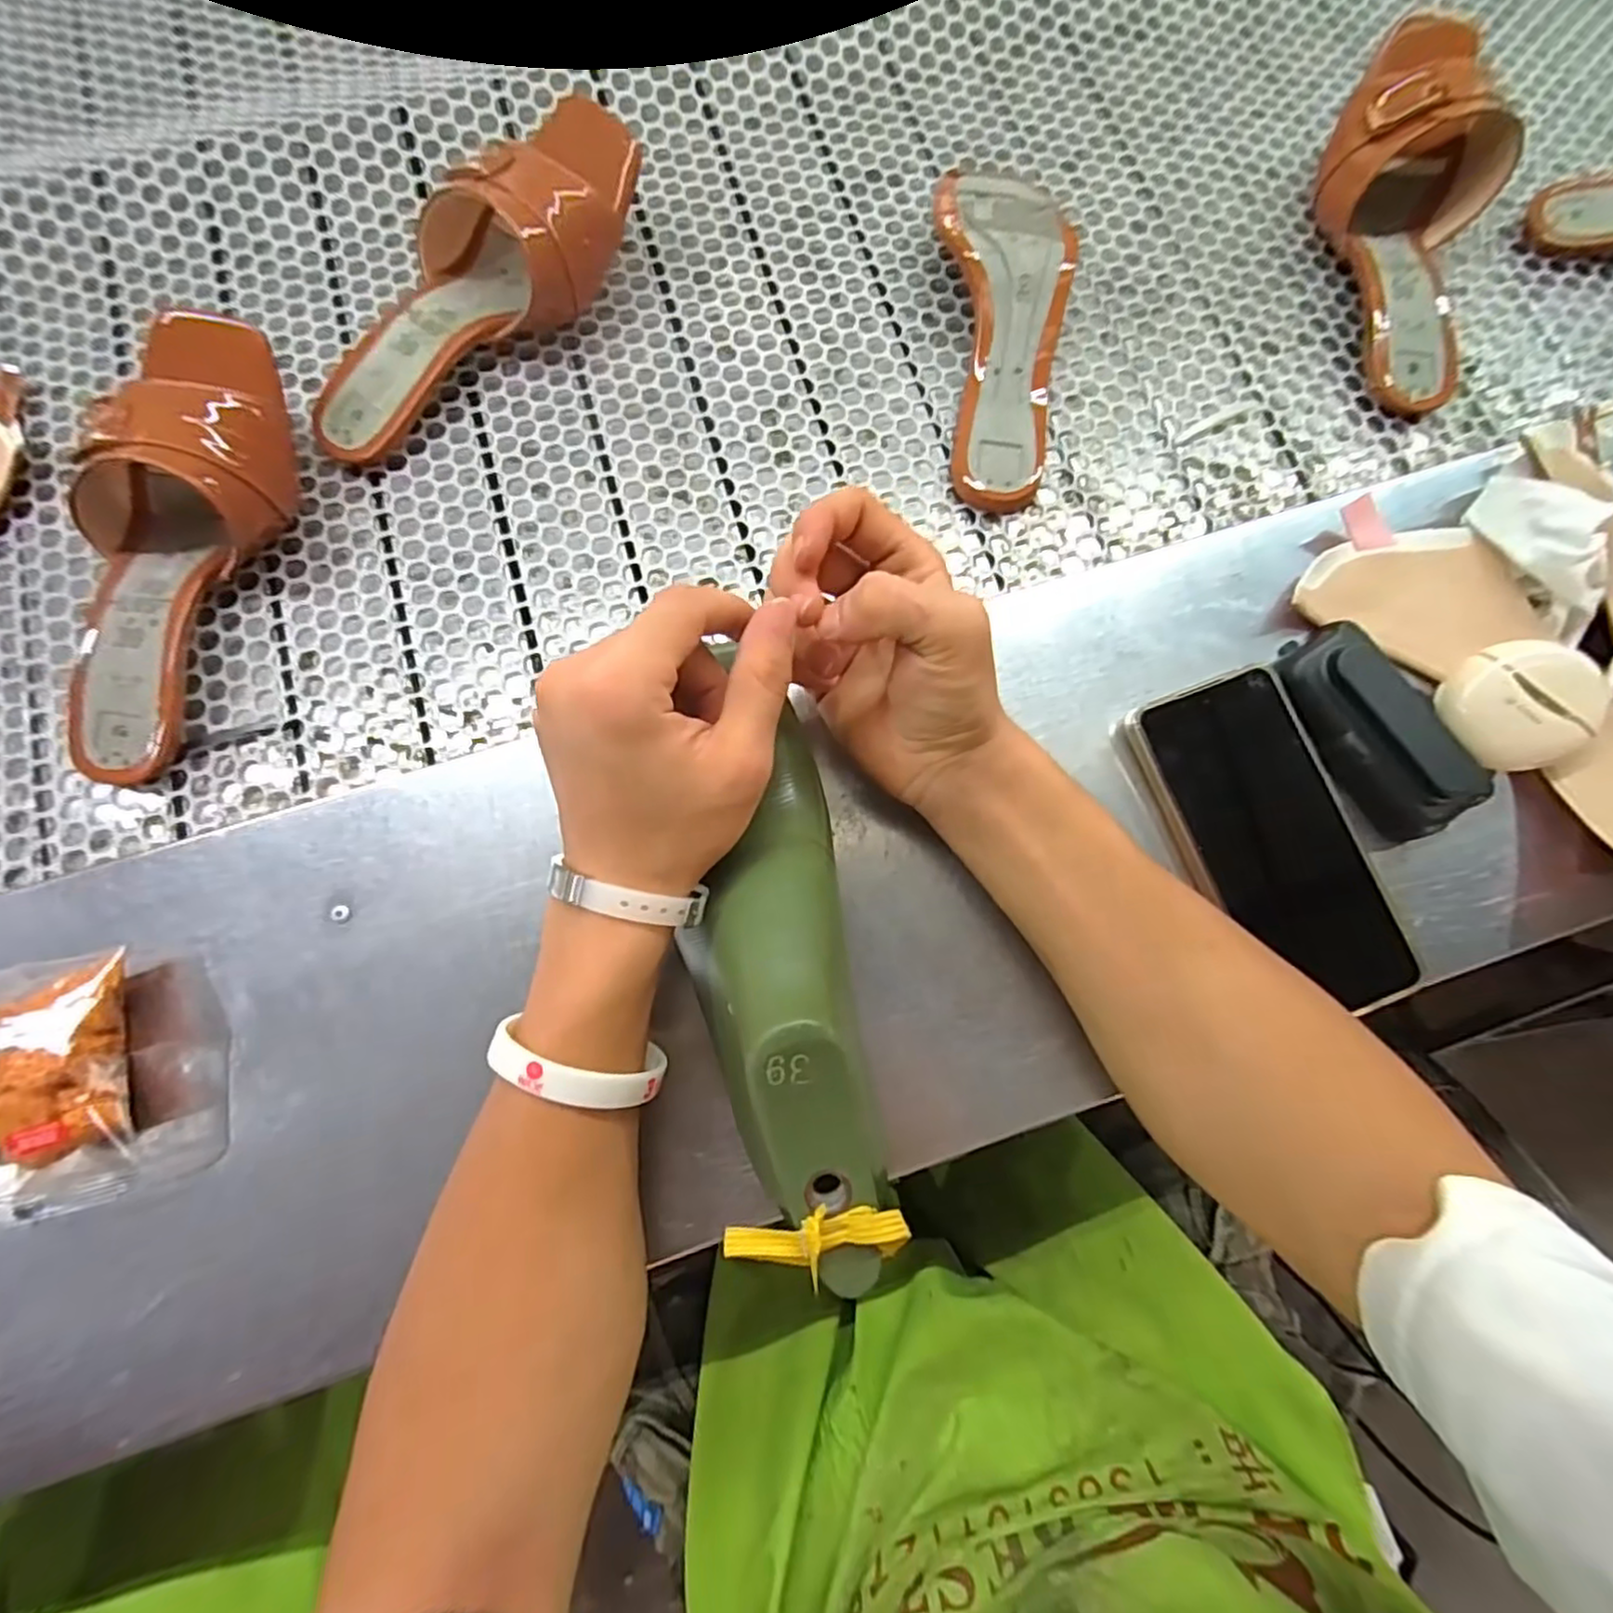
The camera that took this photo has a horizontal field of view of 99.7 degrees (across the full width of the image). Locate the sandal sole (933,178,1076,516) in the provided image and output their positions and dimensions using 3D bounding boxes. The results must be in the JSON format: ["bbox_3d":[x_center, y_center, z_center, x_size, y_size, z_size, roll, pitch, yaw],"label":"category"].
[{"bbox_3d":[0.116,-0.290,0.397,0.075,0.036,0.239,0,79,-1],"label":"sandal sole"}]

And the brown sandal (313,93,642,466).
[{"bbox_3d":[-0.189,-0.293,0.377,0.234,0.069,0.083,-40,82,-8],"label":"brown sandal"}]

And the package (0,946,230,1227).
[{"bbox_3d":[-0.321,0.119,0.288,0.117,0.033,0.102,-13,80,-3],"label":"package"}]

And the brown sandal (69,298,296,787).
[{"bbox_3d":[-0.332,-0.134,0.351,0.083,0.061,0.232,18,92,2],"label":"brown sandal"}]

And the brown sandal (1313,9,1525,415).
[{"bbox_3d":[0.356,-0.345,0.398,0.088,0.061,0.214,10,79,1],"label":"brown sandal"}]

